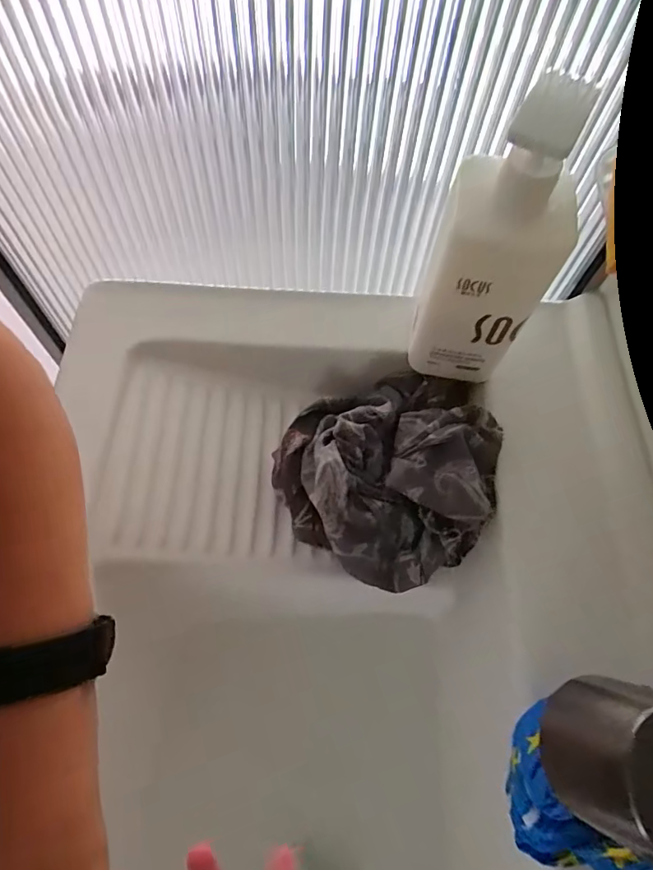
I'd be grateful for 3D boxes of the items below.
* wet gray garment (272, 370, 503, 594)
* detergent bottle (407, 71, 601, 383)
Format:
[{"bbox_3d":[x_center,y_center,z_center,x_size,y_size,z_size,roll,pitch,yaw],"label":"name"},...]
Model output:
[{"bbox_3d":[0.054,0.031,0.434,0.177,0.067,0.175,1,64,-2],"label":"wet gray garment"},{"bbox_3d":[0.118,-0.131,0.356,0.081,0.227,0.067,15,64,5],"label":"detergent bottle"}]

